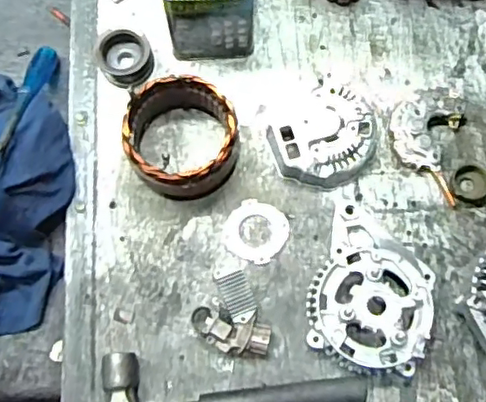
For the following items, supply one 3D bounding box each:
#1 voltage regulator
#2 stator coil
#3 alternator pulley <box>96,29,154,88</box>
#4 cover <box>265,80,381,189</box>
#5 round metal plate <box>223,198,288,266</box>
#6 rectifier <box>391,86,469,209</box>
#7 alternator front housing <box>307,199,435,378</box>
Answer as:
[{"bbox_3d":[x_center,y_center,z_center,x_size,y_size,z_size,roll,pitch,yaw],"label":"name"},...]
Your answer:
[{"bbox_3d":[-0.015,0.115,0.587,0.063,0.027,0.085,-26,76,-9],"label":"voltage regulator"},{"bbox_3d":[-0.061,-0.062,0.618,0.110,0.069,0.116,0,74,-1],"label":"stator coil"},{"bbox_3d":[-0.130,-0.157,0.664,0.055,0.038,0.056,0,74,-1],"label":"alternator pulley"},{"bbox_3d":[0.086,-0.067,0.632,0.112,0.035,0.102,-36,78,-11],"label":"cover"},{"bbox_3d":[0.013,0.031,0.620,0.063,0.006,0.062,0,74,-1],"label":"round metal plate"},{"bbox_3d":[0.197,-0.069,0.639,0.078,0.025,0.120,15,74,3],"label":"rectifier"},{"bbox_3d":[0.128,0.086,0.585,0.121,0.040,0.155,24,74,5],"label":"alternator front housing"}]

